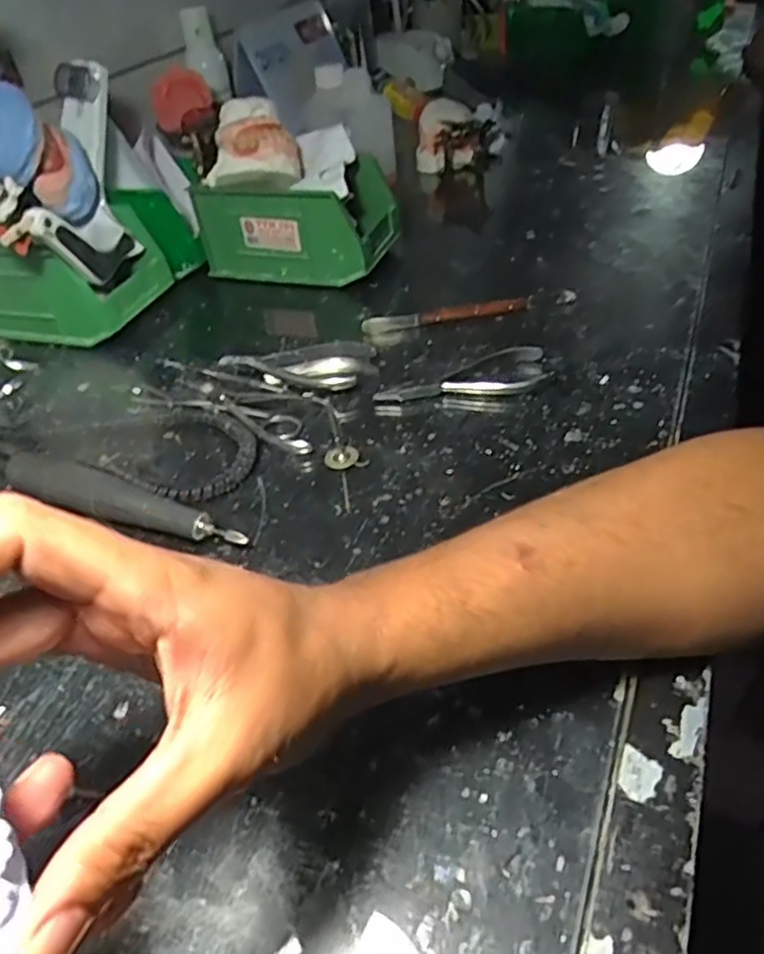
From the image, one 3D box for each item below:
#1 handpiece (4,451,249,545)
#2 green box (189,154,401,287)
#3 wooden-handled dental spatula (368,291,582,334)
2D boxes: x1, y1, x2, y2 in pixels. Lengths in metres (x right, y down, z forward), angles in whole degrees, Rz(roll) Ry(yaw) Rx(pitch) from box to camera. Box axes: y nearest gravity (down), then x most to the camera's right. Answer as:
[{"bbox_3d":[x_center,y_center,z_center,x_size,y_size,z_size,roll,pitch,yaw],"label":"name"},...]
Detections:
[{"bbox_3d":[-0.158,0.015,0.408,0.172,0.031,0.026,11,44,20],"label":"handpiece"},{"bbox_3d":[-0.077,-0.246,0.650,0.171,0.080,0.103,9,44,18],"label":"green box"},{"bbox_3d":[0.071,-0.135,0.555,0.171,0.015,0.018,-11,41,-3],"label":"wooden-handled dental spatula"}]

